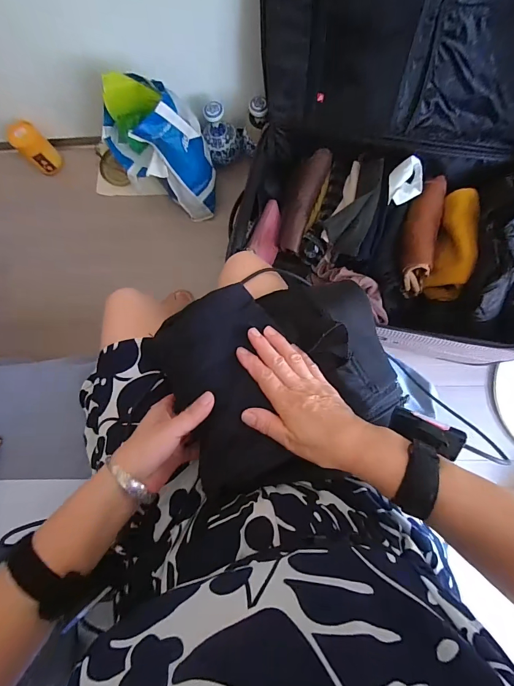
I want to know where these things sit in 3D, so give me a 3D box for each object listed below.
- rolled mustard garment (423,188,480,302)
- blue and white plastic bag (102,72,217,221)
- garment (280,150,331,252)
[{"bbox_3d":[0.478,-0.236,0.860,0.077,0.112,0.251,9,82,5],"label":"rolled mustard garment"},{"bbox_3d":[-0.242,-0.492,0.911,0.222,0.283,0.240,-30,80,-1],"label":"blue and white plastic bag"},{"bbox_3d":[0.116,-0.373,0.921,0.093,0.086,0.249,22,83,7],"label":"garment"}]

